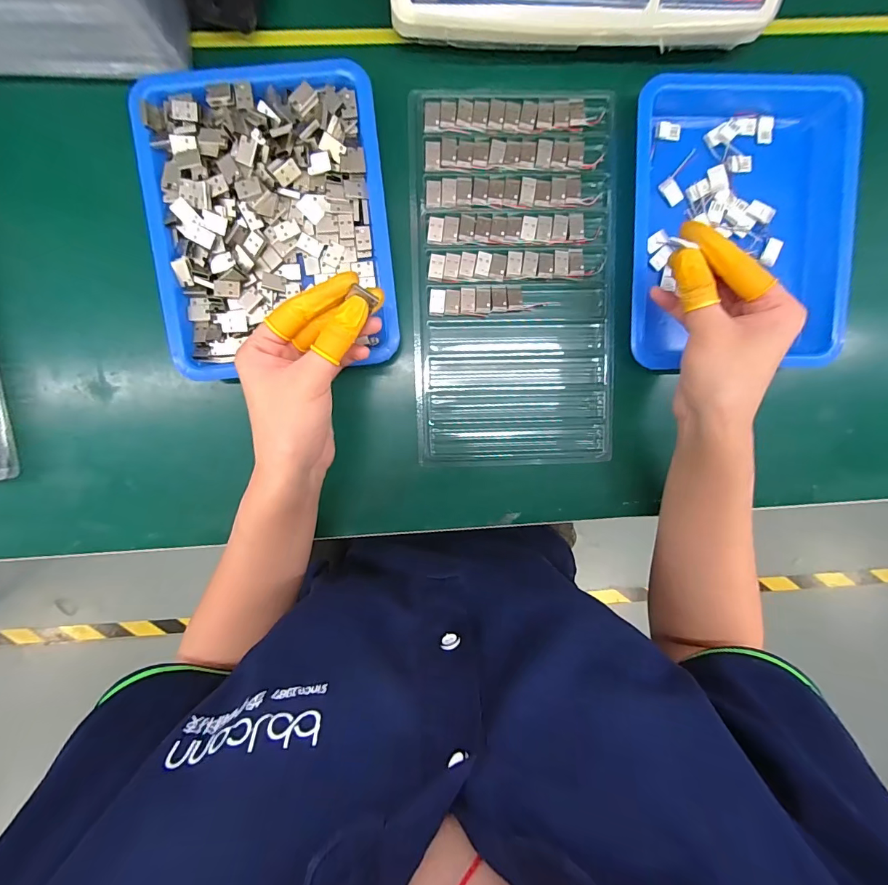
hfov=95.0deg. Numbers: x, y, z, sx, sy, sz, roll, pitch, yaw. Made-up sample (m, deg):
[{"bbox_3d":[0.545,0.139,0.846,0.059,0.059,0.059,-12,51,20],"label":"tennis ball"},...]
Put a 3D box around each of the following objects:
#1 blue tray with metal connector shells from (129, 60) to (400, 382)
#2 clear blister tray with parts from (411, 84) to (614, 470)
[{"bbox_3d":[-0.130,-0.166,0.311,0.171,0.027,0.213,-6,96,-2],"label":"blue tray with metal connector shells"},{"bbox_3d":[0.058,-0.128,0.333,0.160,0.008,0.292,-2,96,-2],"label":"clear blister tray with parts"}]

